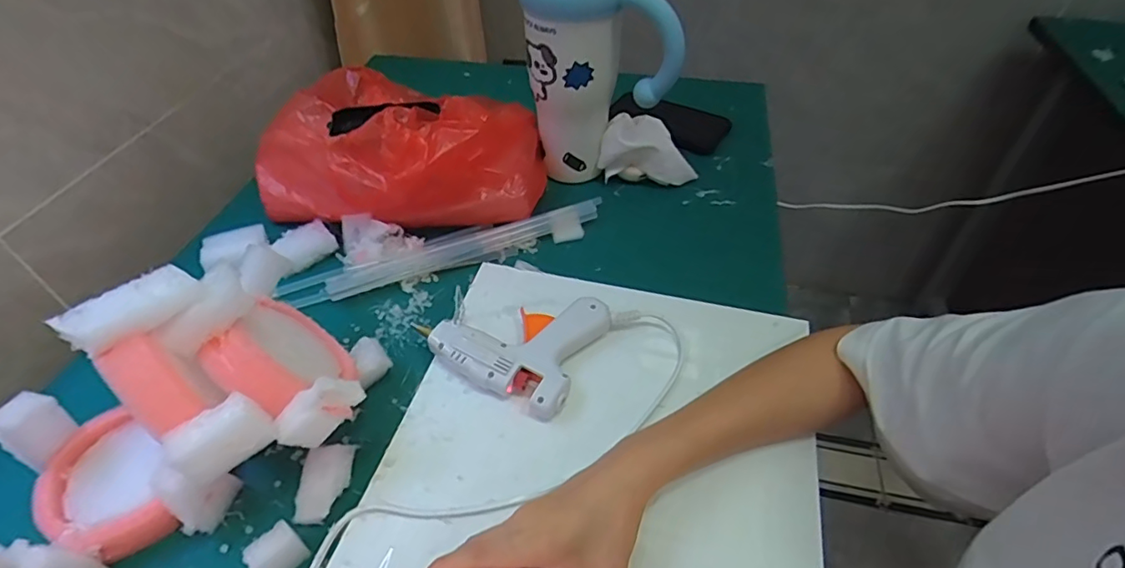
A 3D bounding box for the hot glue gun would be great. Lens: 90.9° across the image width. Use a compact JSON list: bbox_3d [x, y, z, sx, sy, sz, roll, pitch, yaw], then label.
[{"bbox_3d":[-0.040,0.042,0.457,0.130,0.031,0.106,21,49,20],"label":"hot glue gun"}]

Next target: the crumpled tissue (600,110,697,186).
[{"bbox_3d":[0.095,-0.148,0.617,0.108,0.064,0.045,0,45,1],"label":"crumpled tissue"}]

